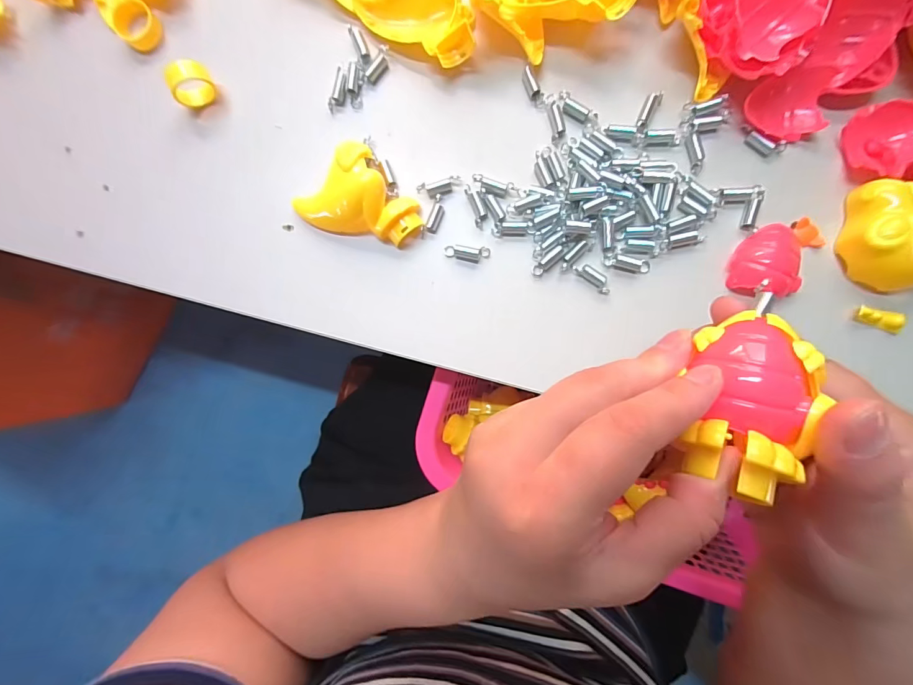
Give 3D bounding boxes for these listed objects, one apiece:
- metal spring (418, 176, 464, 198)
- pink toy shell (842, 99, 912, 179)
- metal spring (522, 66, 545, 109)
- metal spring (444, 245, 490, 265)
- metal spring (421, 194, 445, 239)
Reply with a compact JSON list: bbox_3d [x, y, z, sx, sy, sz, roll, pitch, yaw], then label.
[{"bbox_3d":[-0.010,-0.096,0.251,0.028,0.005,0.010,-9,91,4],"label":"metal spring"},{"bbox_3d":[0.246,-0.115,0.226,0.041,0.014,0.040,0,92,3],"label":"pink toy shell"},{"bbox_3d":[0.046,-0.154,0.245,0.007,0.006,0.024,-25,90,4],"label":"metal spring"},{"bbox_3d":[0.006,-0.055,0.252,0.029,0.006,0.010,5,92,3],"label":"metal spring"},{"bbox_3d":[-0.014,-0.077,0.251,0.008,0.005,0.027,26,93,2],"label":"metal spring"}]

